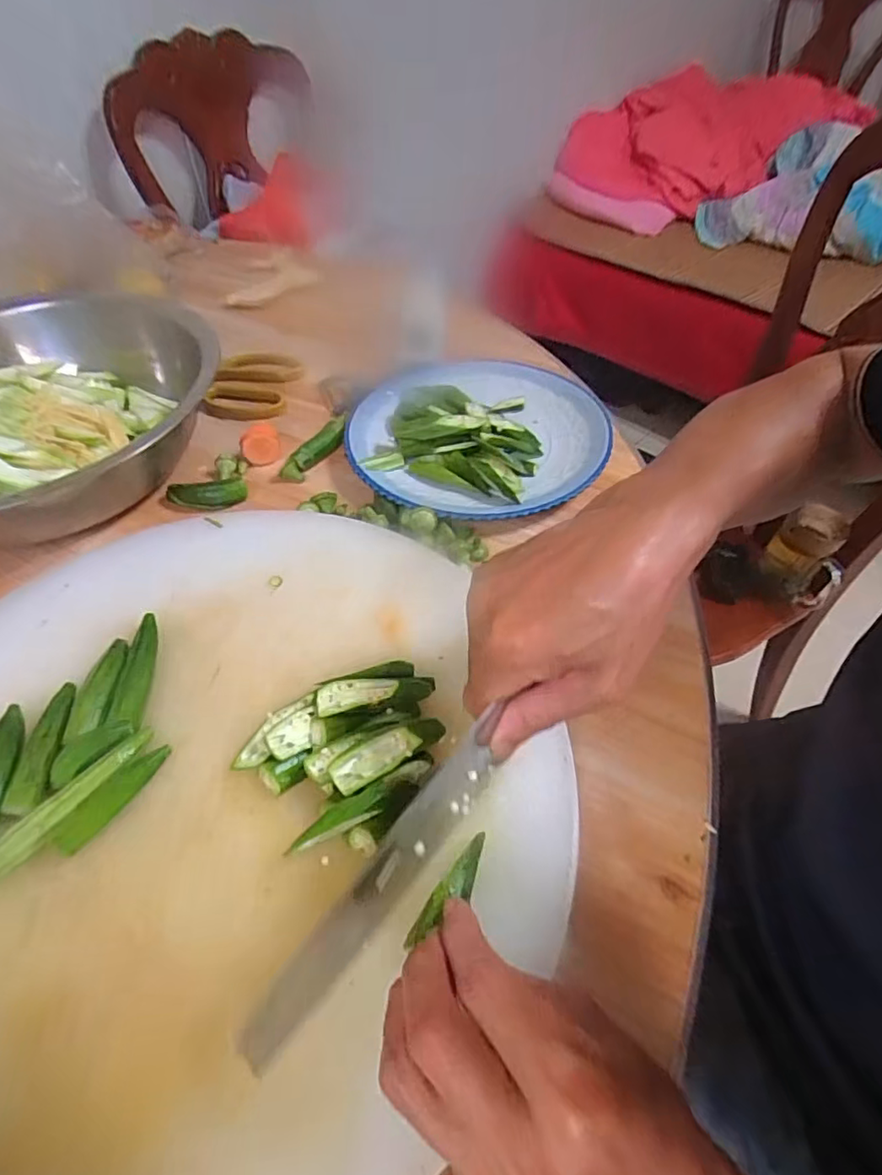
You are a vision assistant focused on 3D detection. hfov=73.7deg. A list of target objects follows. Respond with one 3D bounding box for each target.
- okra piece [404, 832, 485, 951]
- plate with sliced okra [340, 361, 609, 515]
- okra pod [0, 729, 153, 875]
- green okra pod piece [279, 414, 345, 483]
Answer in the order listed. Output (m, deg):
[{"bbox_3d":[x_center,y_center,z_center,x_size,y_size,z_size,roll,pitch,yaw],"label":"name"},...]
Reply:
[{"bbox_3d":[0.005,0.144,0.281,0.014,0.011,0.061,33,50,25],"label":"okra piece"},{"bbox_3d":[0.035,-0.143,0.546,0.228,0.043,0.227,0,50,0],"label":"plate with sliced okra"},{"bbox_3d":[-0.196,0.115,0.313,0.016,0.013,0.098,31,56,23],"label":"okra pod"},{"bbox_3d":[-0.116,-0.128,0.546,0.015,0.025,0.084,28,55,21],"label":"green okra pod piece"}]

